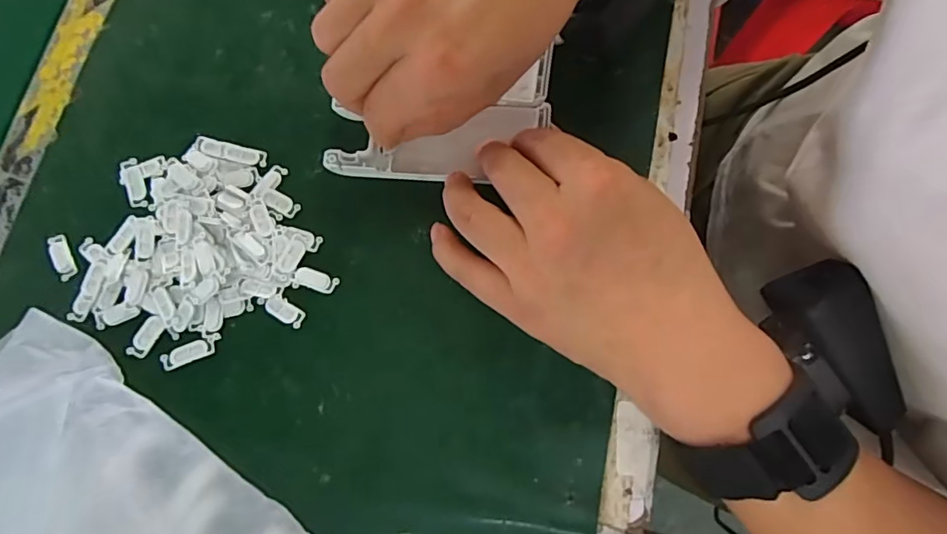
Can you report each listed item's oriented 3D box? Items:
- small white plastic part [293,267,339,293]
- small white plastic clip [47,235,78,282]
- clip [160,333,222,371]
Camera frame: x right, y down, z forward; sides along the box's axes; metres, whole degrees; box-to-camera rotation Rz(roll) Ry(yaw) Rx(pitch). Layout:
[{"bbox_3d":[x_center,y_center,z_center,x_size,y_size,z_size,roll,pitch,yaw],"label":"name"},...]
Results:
[{"bbox_3d":[-0.073,0.006,0.243,0.020,0.004,0.010,10,78,5],"label":"small white plastic part"},{"bbox_3d":[-0.196,-0.005,0.251,0.009,0.004,0.022,-28,78,-4],"label":"small white plastic clip"},{"bbox_3d":[-0.126,0.038,0.236,0.026,0.004,0.008,-24,77,-3],"label":"clip"}]

